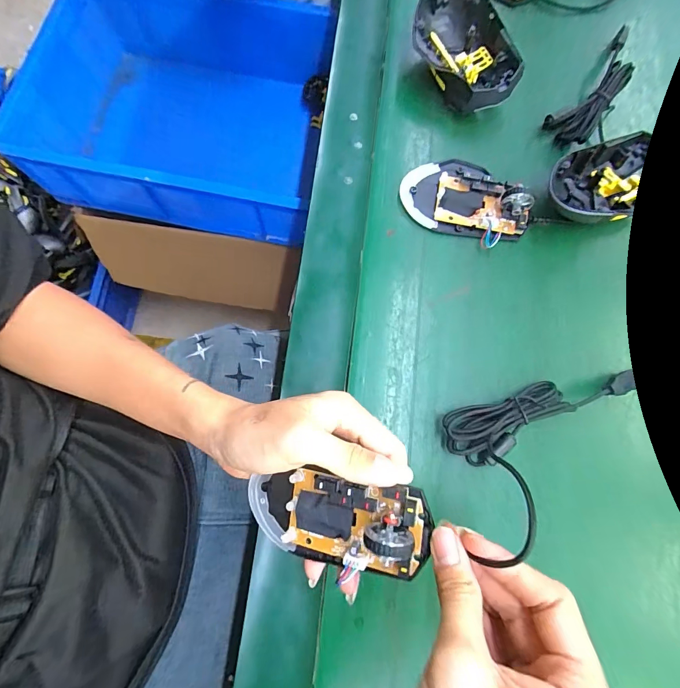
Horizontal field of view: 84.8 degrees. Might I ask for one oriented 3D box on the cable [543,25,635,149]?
[{"bbox_3d":[0.247,-0.236,0.347,0.050,0.024,0.138,40,80,9],"label":"cable"}]

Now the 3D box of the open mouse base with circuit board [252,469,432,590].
[{"bbox_3d":[-0.008,0.102,0.216,0.111,0.031,0.049,-2,75,26],"label":"open mouse base with circuit board"}]

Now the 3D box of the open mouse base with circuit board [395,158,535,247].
[{"bbox_3d":[0.109,-0.129,0.319,0.107,0.026,0.072,19,78,5],"label":"open mouse base with circuit board"}]

